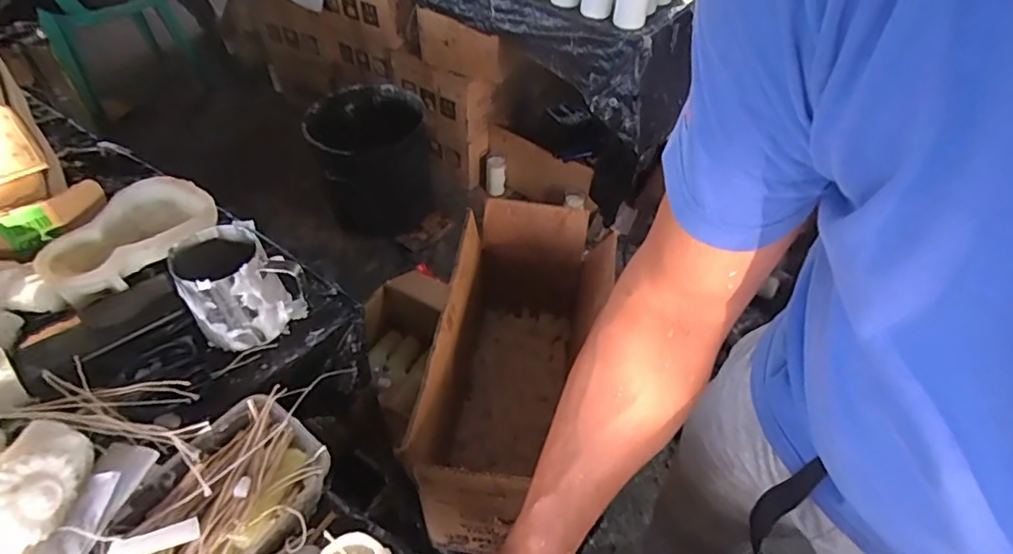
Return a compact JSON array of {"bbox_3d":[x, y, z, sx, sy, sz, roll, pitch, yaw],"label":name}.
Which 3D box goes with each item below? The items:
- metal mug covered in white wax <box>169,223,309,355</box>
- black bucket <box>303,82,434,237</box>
[{"bbox_3d":[-0.273,0.008,0.583,0.104,0.103,0.094,-28,56,-25],"label":"metal mug covered in white wax"},{"bbox_3d":[-0.393,-0.343,1.683,0.336,0.322,0.336,2,49,-2],"label":"black bucket"}]

